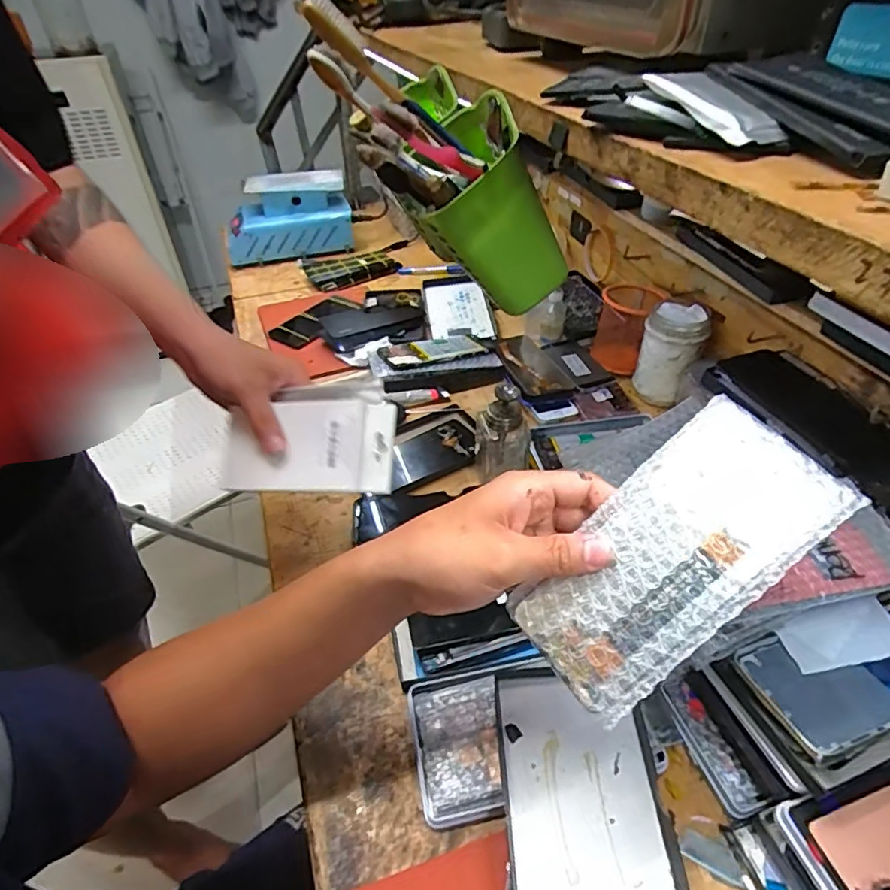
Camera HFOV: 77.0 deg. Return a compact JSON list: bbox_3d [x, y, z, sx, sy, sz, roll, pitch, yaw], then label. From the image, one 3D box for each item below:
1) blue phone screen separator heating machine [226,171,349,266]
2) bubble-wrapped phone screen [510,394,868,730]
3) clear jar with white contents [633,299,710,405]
[{"bbox_3d":[-0.316,-0.460,1.128,0.243,0.139,0.103,-10,43,-9],"label":"blue phone screen separator heating machine"},{"bbox_3d":[0.120,0.062,0.304,0.173,0.006,0.085,-46,65,8],"label":"bubble-wrapped phone screen"},{"bbox_3d":[0.290,-0.117,0.730,0.073,0.116,0.067,17,46,20],"label":"clear jar with white contents"}]

